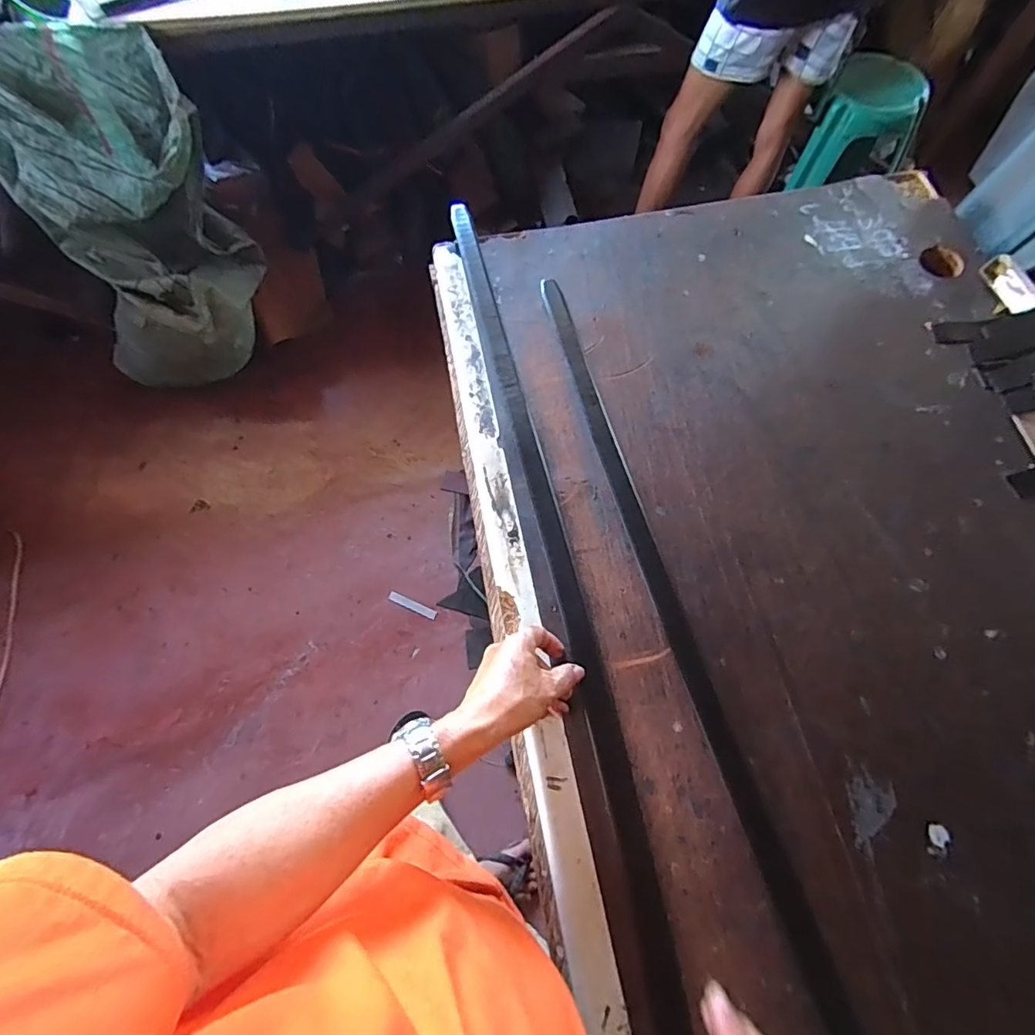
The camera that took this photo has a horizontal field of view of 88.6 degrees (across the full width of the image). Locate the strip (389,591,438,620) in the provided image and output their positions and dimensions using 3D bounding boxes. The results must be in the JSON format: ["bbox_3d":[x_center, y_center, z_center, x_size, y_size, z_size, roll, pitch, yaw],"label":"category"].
[{"bbox_3d":[-0.279,0.235,1.415,0.137,0.010,0.026,22,56,11],"label":"strip"}]

